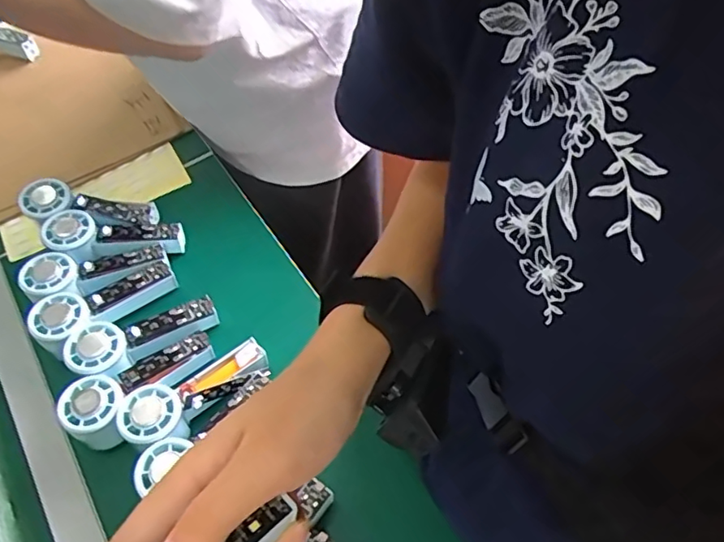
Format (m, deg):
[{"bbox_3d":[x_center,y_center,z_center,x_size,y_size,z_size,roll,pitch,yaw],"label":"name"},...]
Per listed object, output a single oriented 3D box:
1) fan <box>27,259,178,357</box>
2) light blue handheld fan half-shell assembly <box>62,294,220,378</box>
[{"bbox_3d":[-0.275,0.041,0.619,0.149,0.053,0.057,-25,58,-31],"label":"fan"},{"bbox_3d":[-0.224,0.068,0.591,0.146,0.037,0.062,-20,57,-26],"label":"light blue handheld fan half-shell assembly"}]

